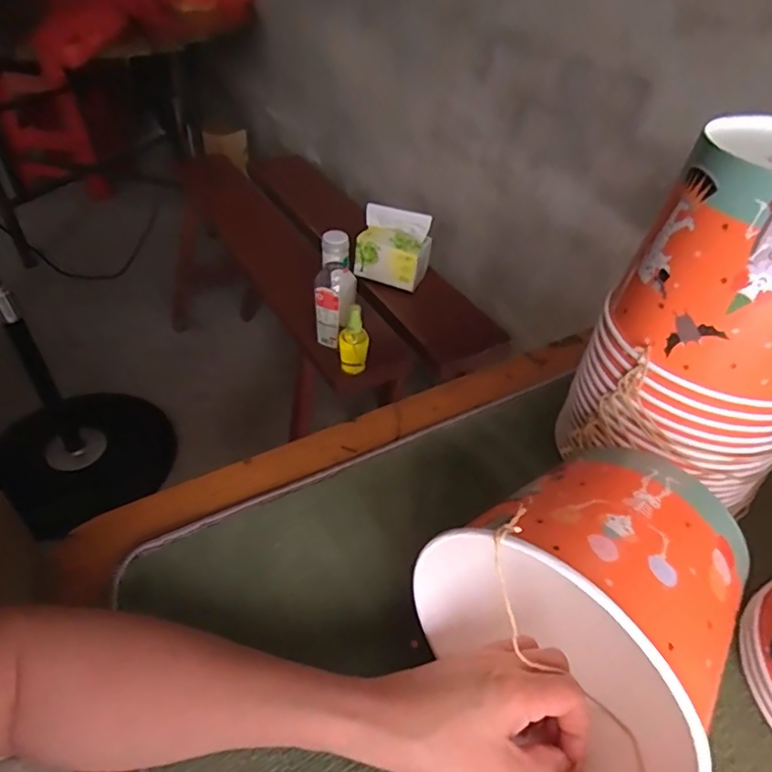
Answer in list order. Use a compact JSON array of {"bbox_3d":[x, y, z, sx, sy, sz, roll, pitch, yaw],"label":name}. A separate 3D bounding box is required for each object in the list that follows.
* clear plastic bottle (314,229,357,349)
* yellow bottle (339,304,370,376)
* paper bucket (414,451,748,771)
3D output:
[{"bbox_3d":[-0.083,-0.159,0.860,0.065,0.195,0.057,1,44,-5],"label":"clear plastic bottle"},{"bbox_3d":[-0.052,-0.077,0.861,0.045,0.127,0.031,1,44,-5],"label":"yellow bottle"},{"bbox_3d":[0.118,0.112,0.314,0.153,0.134,0.137,32,49,28],"label":"paper bucket"}]

